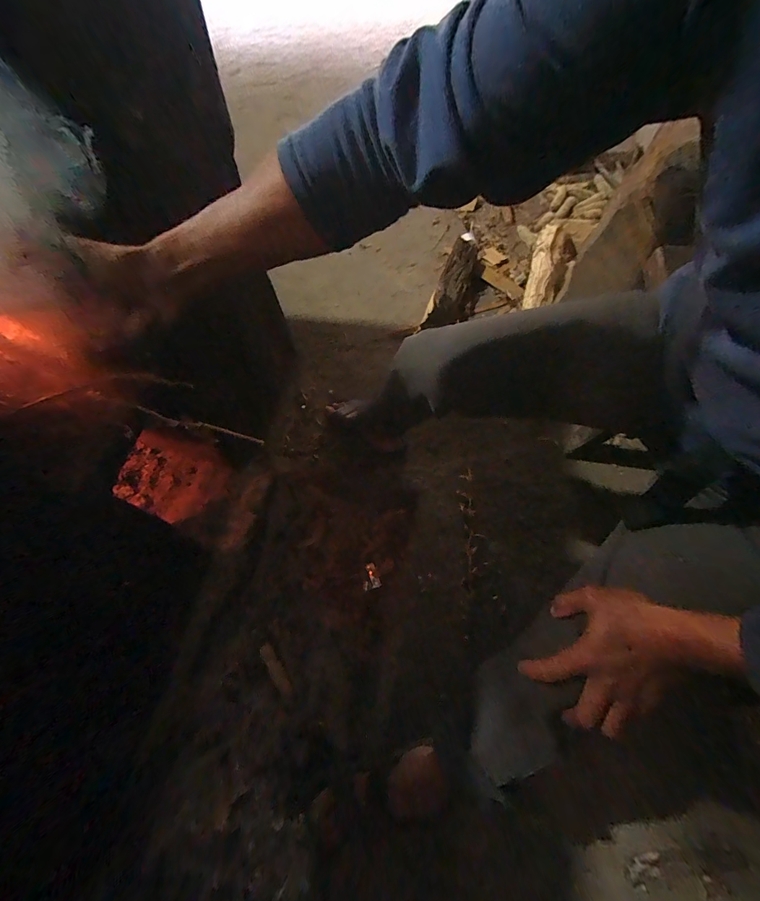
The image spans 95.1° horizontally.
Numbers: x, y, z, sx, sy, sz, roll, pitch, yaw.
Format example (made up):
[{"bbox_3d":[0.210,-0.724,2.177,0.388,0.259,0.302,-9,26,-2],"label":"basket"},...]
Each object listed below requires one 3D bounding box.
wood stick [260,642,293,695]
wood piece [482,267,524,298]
[{"bbox_3d":[-0.252,0.532,0.845,0.029,0.016,0.127,-37,67,-14],"label":"wood stick"},{"bbox_3d":[0.421,-0.577,1.195,0.152,0.013,0.053,42,89,15],"label":"wood piece"}]

